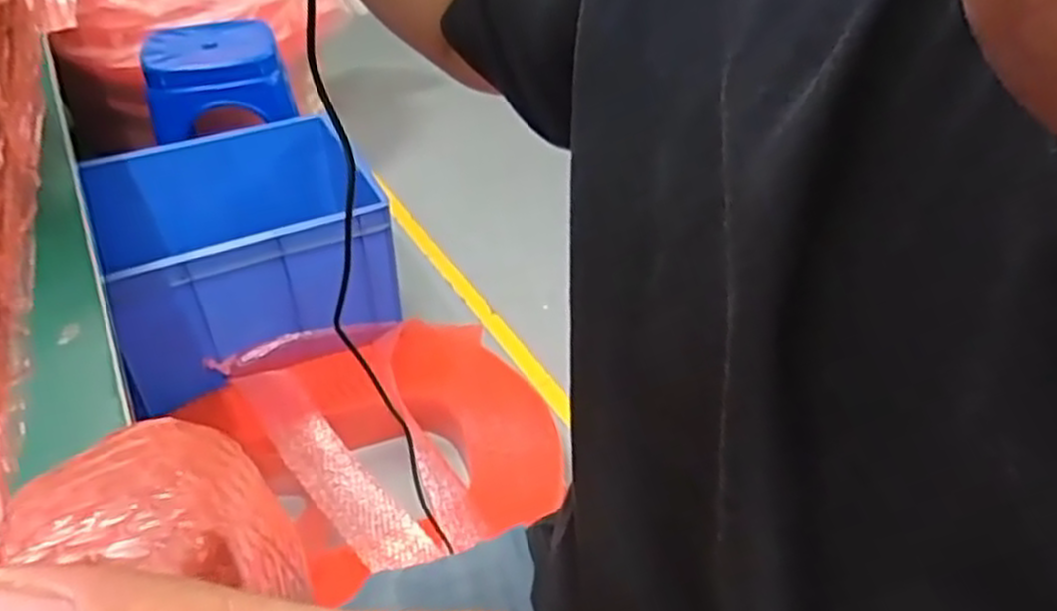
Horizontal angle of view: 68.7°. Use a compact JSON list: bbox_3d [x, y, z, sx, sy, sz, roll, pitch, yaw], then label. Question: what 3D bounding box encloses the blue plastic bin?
[{"bbox_3d":[-0.520,-0.108,1.426,0.445,0.261,0.443,-19,43,-22],"label":"blue plastic bin"}]

